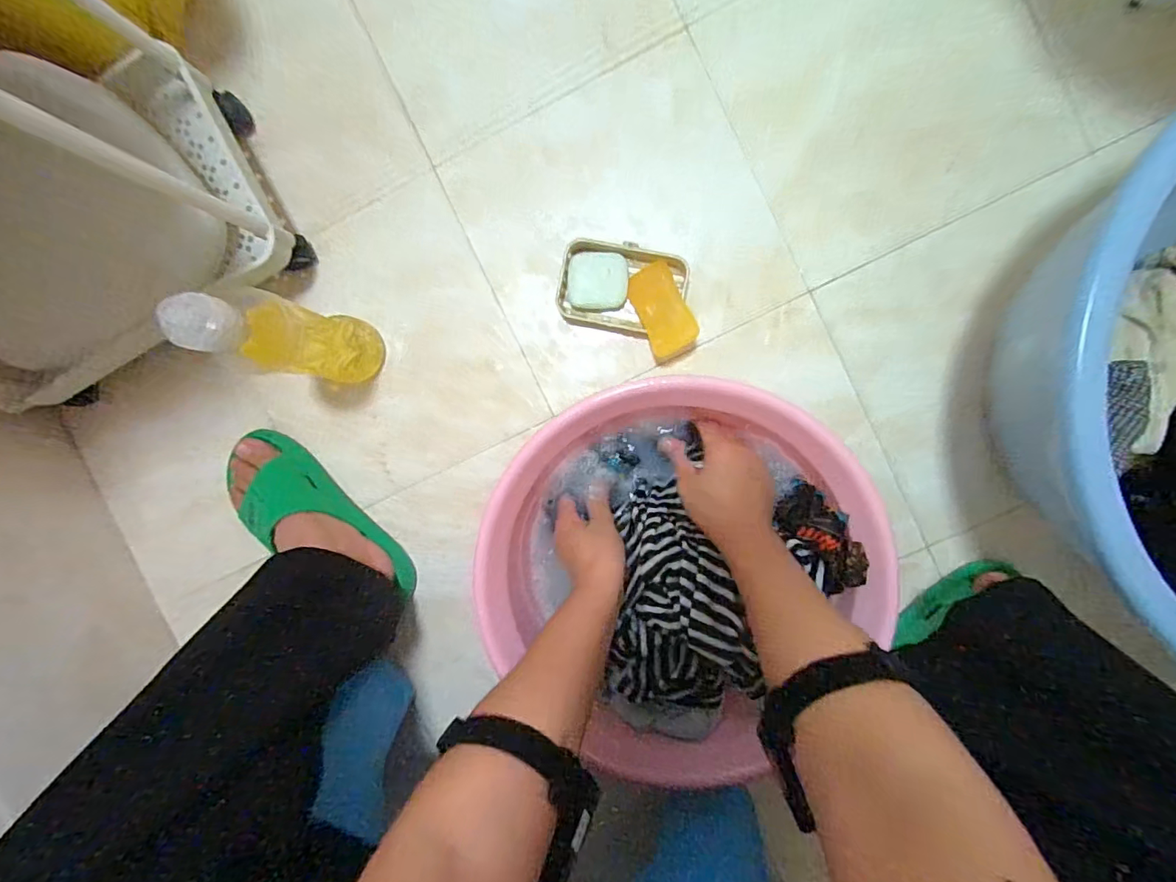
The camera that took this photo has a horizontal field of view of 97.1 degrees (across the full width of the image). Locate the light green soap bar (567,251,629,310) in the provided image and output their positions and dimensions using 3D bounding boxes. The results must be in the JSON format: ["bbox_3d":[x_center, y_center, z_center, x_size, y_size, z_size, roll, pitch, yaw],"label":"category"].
[{"bbox_3d":[0.011,-0.168,0.549,0.062,0.028,0.055,5,96,5],"label":"light green soap bar"}]

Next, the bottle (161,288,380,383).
[{"bbox_3d":[-0.272,-0.090,0.469,0.057,0.236,0.074,8,96,5],"label":"bottle"}]

